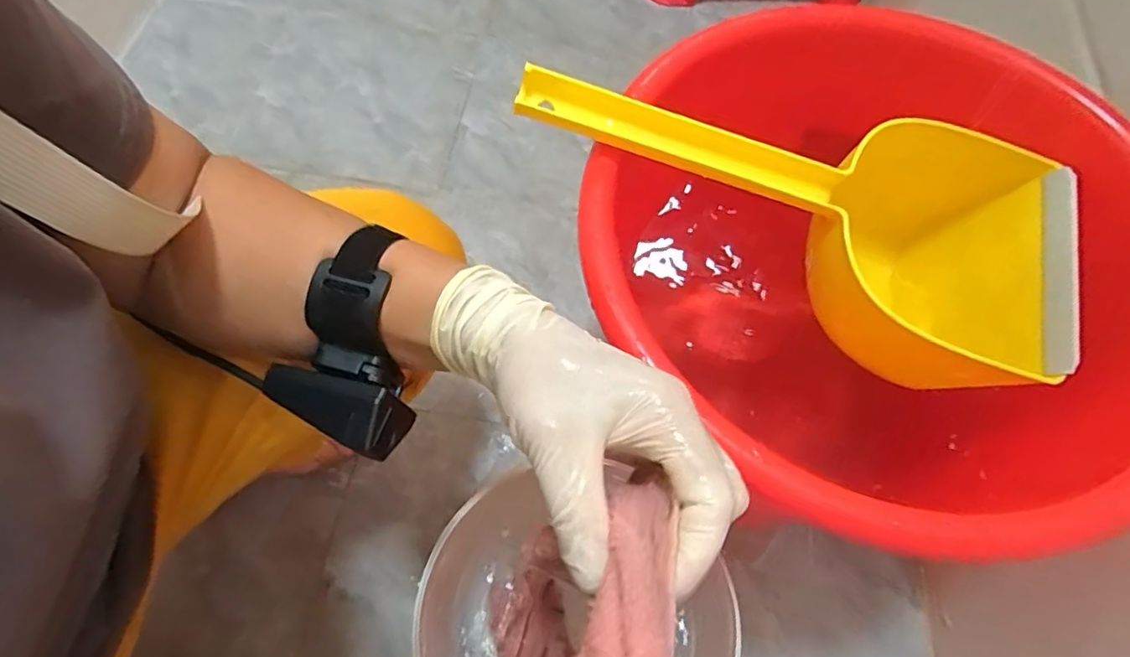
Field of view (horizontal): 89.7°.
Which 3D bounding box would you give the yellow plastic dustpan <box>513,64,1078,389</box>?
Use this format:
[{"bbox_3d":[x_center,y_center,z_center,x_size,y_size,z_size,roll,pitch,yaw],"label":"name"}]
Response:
[{"bbox_3d":[0.167,-0.086,0.378,0.407,0.111,0.144,20,66,-15],"label":"yellow plastic dustpan"}]

